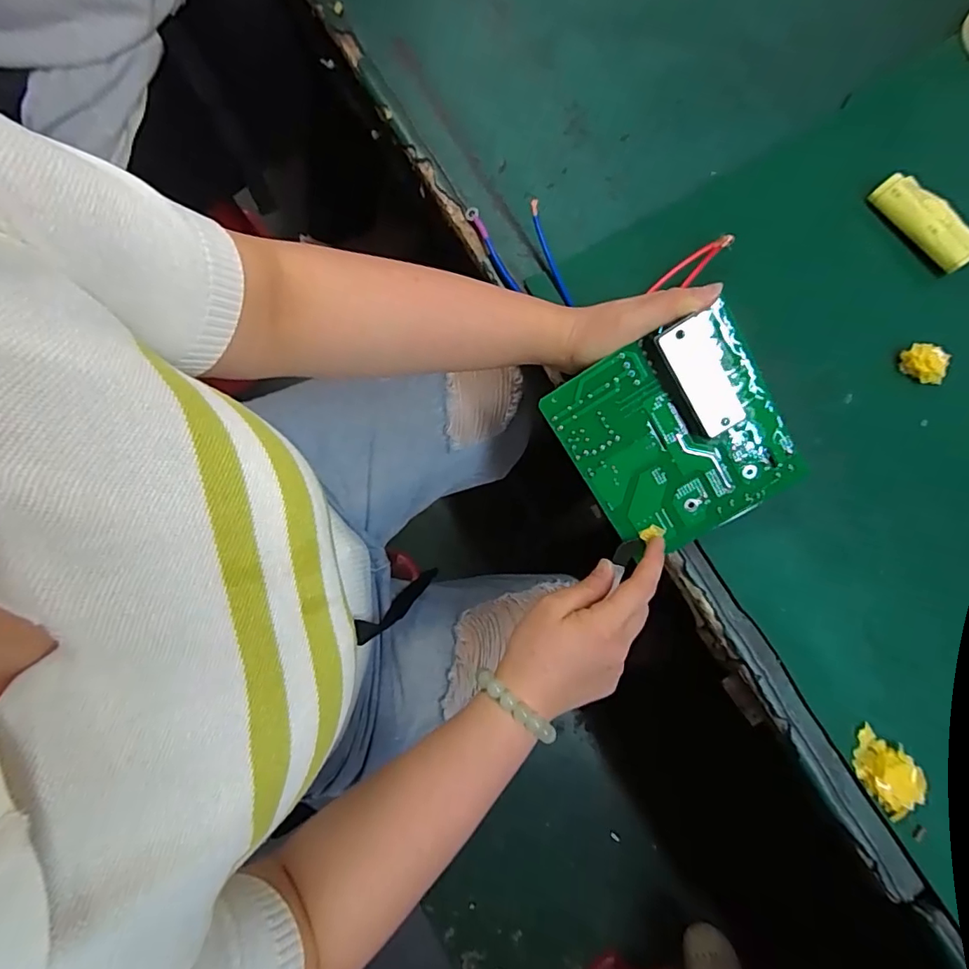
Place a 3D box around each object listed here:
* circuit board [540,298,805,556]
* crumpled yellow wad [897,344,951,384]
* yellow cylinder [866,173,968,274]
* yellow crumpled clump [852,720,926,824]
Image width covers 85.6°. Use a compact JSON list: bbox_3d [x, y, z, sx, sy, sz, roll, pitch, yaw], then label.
[{"bbox_3d":[0.137,-0.030,0.372,0.136,0.021,0.154,-31,110,14],"label":"circuit board"},{"bbox_3d":[0.364,-0.099,0.432,0.033,0.018,0.024,23,80,5],"label":"crumpled yellow wad"},{"bbox_3d":[0.377,-0.225,0.448,0.025,0.025,0.096,-38,81,-6],"label":"yellow cylinder"},{"bbox_3d":[0.287,0.205,0.374,0.048,0.018,0.040,44,81,7],"label":"yellow crumpled clump"}]

